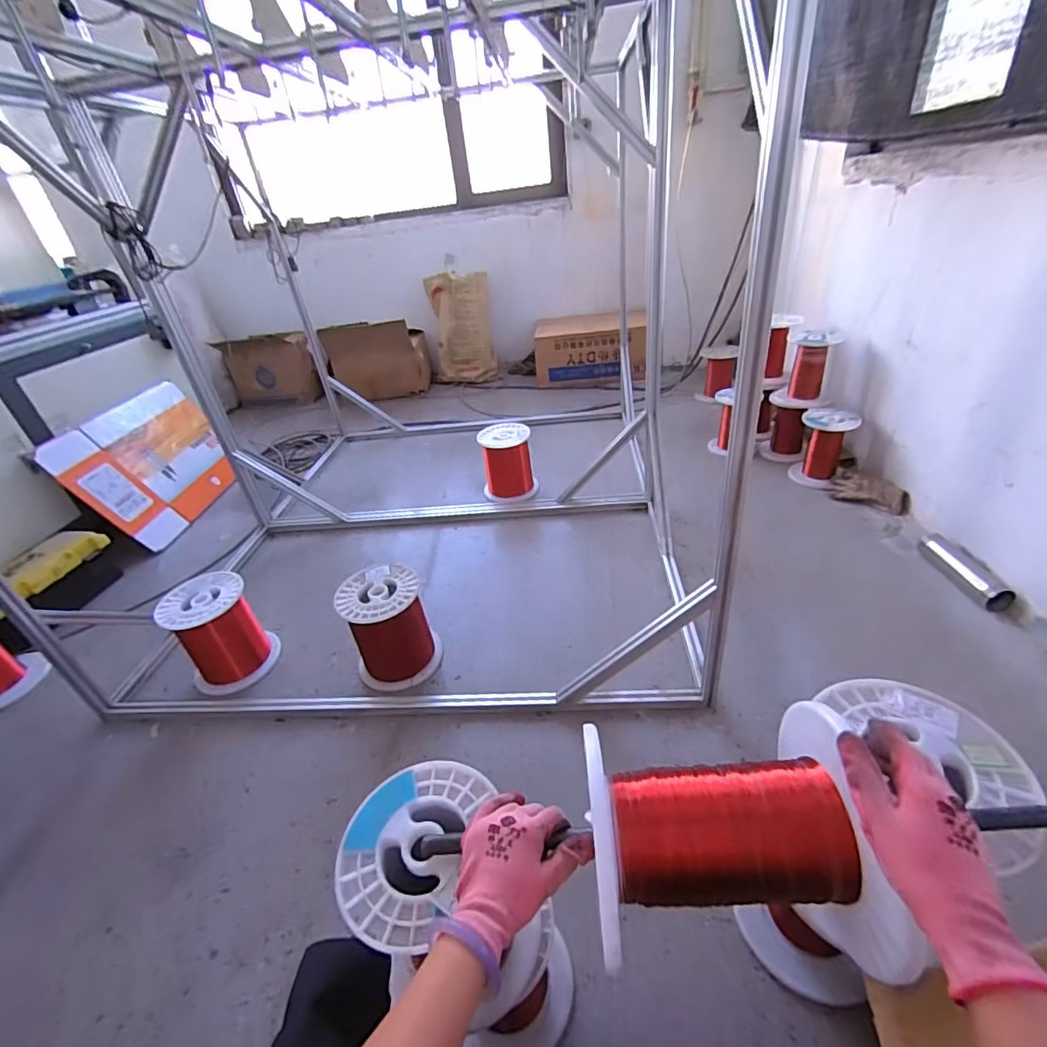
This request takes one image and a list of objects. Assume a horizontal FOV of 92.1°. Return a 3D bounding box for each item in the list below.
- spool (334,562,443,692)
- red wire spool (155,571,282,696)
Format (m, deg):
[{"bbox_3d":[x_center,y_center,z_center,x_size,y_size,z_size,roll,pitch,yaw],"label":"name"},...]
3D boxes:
[{"bbox_3d":[-0.336,0.258,1.269,0.199,0.245,0.203,-5,35,3],"label":"spool"},{"bbox_3d":[-0.819,0.280,1.354,0.209,0.243,0.247,-31,41,-31],"label":"red wire spool"}]

